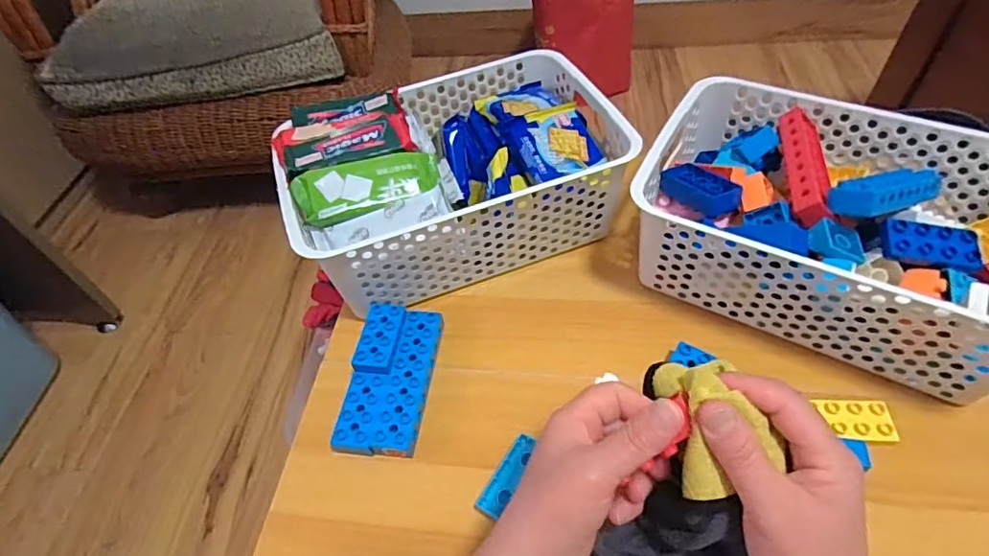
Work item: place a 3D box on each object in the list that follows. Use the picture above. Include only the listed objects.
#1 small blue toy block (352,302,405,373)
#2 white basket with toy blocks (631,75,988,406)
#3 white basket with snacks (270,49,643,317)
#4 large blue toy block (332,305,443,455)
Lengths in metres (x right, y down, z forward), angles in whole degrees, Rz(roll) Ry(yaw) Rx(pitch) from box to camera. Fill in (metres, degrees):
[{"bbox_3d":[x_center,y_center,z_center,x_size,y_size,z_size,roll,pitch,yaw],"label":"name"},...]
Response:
[{"bbox_3d":[-0.100,0.051,0.471,0.033,0.006,0.069,3,51,7],"label":"small blue toy block"},{"bbox_3d":[0.285,-0.045,0.449,0.296,0.098,0.201,24,57,22],"label":"white basket with toy blocks"},{"bbox_3d":[-0.042,-0.101,0.532,0.295,0.119,0.203,-17,52,-9],"label":"white basket with snacks"},{"bbox_3d":[-0.085,0.086,0.450,0.062,0.023,0.127,4,51,8],"label":"large blue toy block"}]

